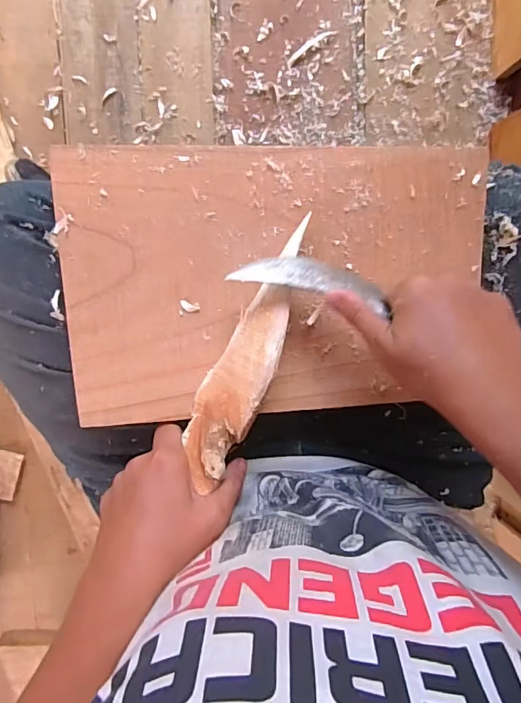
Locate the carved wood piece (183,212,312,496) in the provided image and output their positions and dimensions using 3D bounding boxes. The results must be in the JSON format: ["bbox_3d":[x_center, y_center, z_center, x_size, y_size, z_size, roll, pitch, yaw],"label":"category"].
[{"bbox_3d":[-0.009,0.002,0.377,0.043,0.023,0.204,24,93,-4],"label":"carved wood piece"}]

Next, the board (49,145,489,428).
[{"bbox_3d":[0.017,-0.052,0.393,0.321,0.008,0.201,-4,101,-7],"label":"board"}]

